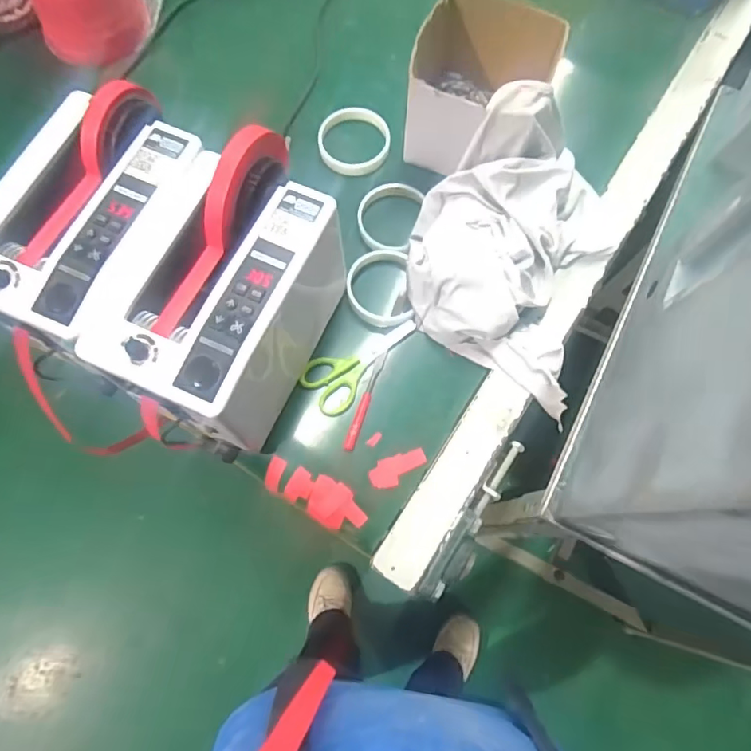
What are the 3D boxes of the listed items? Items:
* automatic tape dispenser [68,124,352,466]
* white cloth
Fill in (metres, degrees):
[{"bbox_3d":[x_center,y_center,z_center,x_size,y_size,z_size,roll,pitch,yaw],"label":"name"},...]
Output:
[{"bbox_3d":[-0.127,-0.072,0.494,0.143,0.163,0.240,26,75,6],"label":"automatic tape dispenser"},{"bbox_3d":[0.145,-0.142,0.536,0.201,0.118,0.270,21,75,5],"label":"white cloth"}]

